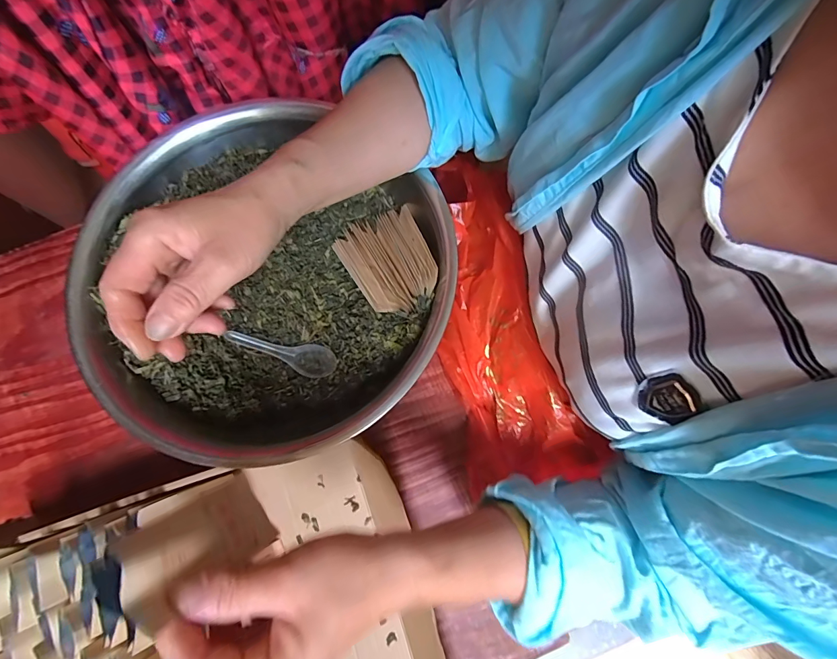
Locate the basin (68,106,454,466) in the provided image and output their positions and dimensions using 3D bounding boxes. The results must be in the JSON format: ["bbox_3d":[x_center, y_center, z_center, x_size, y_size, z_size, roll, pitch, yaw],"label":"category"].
[{"bbox_3d":[-0.139,-0.045,0.391,0.322,0.103,0.308,0,76,2],"label":"basin"}]

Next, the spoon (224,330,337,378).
[{"bbox_3d":[-0.141,0.023,0.404,0.109,0.021,0.033,18,77,-9],"label":"spoon"}]

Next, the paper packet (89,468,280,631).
[{"bbox_3d":[-0.126,0.119,0.224,0.014,0.111,0.051,-41,78,5],"label":"paper packet"}]

